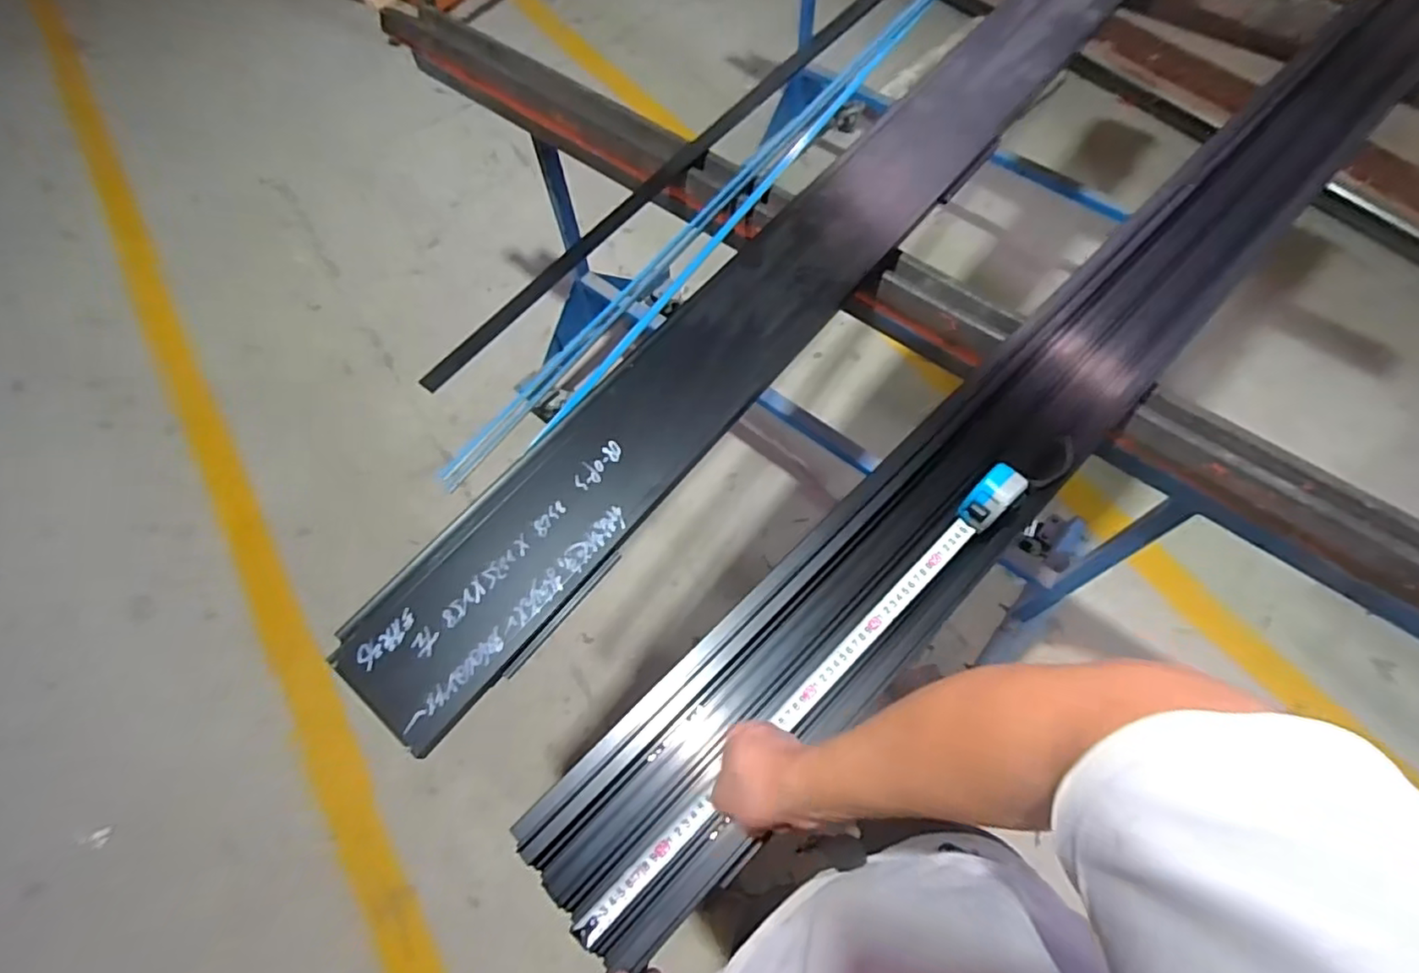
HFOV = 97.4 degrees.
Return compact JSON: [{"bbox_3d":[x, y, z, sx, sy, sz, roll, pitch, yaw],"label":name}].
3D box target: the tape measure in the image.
[{"bbox_3d":[0.110,0.199,0.629,0.607,0.074,0.038,-42,71,-13],"label":"tape measure"}]

